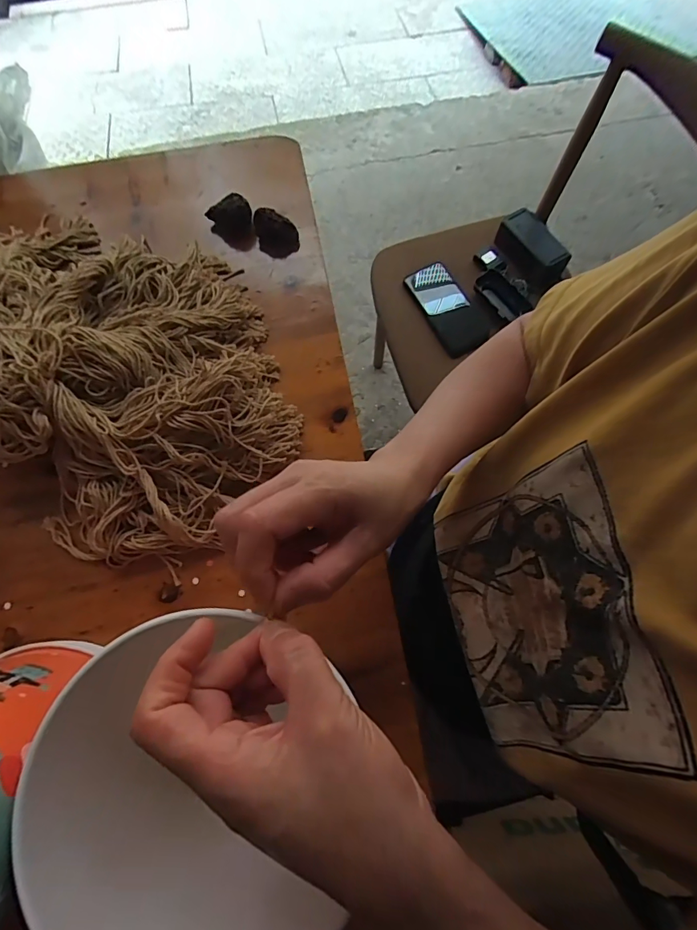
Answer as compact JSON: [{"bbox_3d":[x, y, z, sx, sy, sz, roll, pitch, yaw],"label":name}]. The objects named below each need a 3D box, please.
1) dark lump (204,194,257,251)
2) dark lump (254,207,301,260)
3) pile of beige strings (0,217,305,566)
[{"bbox_3d":[-0.116,-0.241,0.427,0.042,0.027,0.042,0,77,0],"label":"dark lump"},{"bbox_3d":[-0.071,-0.229,0.425,0.038,0.027,0.039,-13,77,-3],"label":"dark lump"},{"bbox_3d":[-0.222,-0.083,0.361,0.370,0.066,0.288,16,77,4],"label":"pile of beige strings"}]

